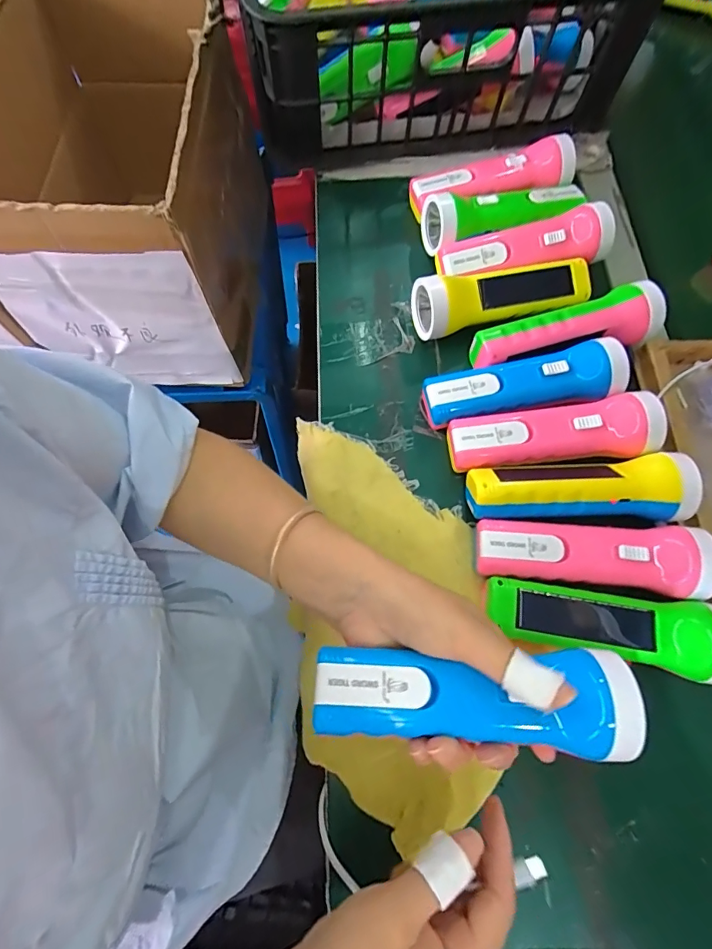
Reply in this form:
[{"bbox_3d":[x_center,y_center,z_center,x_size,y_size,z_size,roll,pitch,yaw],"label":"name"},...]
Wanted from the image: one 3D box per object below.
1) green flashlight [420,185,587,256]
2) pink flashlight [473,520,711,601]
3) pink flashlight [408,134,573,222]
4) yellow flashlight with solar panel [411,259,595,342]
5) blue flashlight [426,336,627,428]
[{"bbox_3d":[0.146,-0.258,0.442,0.157,0.041,0.055,-18,72,-5],"label":"green flashlight"},{"bbox_3d":[0.172,0.062,0.335,0.164,0.042,0.049,5,70,-2],"label":"pink flashlight"},{"bbox_3d":[0.139,-0.300,0.462,0.165,0.051,0.045,-10,71,-7],"label":"pink flashlight"},{"bbox_3d":[0.133,-0.159,0.416,0.163,0.044,0.044,-10,71,-7],"label":"yellow flashlight with solar panel"},{"bbox_3d":[0.141,-0.074,0.381,0.163,0.037,0.050,-10,71,-7],"label":"blue flashlight"}]

